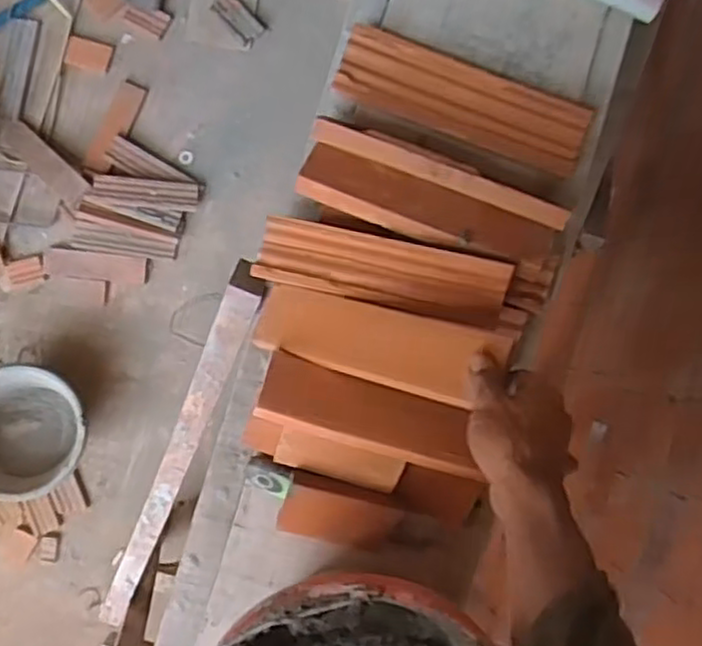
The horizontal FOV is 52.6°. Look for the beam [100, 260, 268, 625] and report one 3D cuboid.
[{"bbox_3d":[-0.243,0.218,0.926,0.040,0.036,0.792,27,130,-3],"label":"beam"}]

